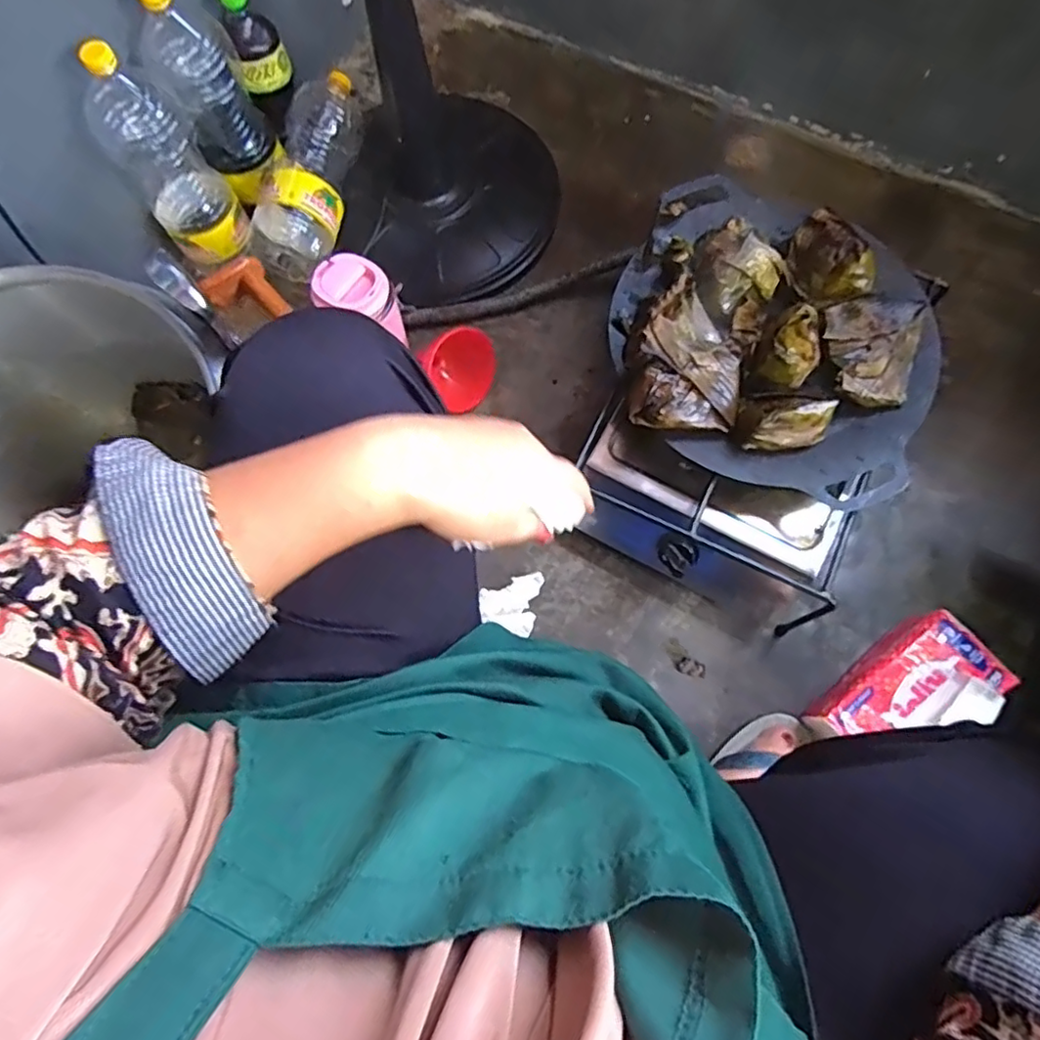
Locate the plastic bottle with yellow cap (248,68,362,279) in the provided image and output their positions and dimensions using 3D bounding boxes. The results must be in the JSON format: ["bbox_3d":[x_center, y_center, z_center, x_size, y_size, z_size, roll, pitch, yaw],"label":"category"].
[{"bbox_3d":[-0.287,-0.493,0.867,0.096,0.084,0.292,10,74,5],"label":"plastic bottle with yellow cap"}]

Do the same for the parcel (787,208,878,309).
[{"bbox_3d":[0.340,-0.291,0.689,0.069,0.053,0.104,-24,74,-5],"label":"parcel"}]

